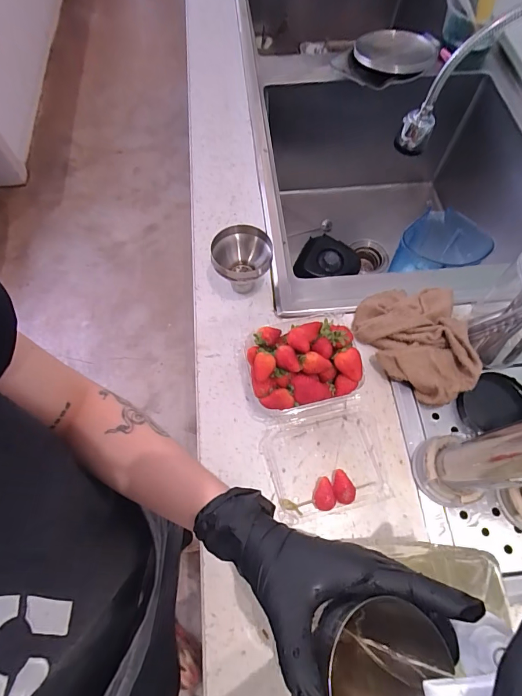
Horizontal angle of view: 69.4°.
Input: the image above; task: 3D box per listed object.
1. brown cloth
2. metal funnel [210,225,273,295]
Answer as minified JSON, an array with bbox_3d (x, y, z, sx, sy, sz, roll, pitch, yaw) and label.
[{"bbox_3d":[0.220,-0.008,0.526,0.151,0.042,0.172,-5,65,-2],"label":"brown cloth"},{"bbox_3d":[-0.026,-0.120,0.556,0.080,0.085,0.083,1,65,1],"label":"metal funnel"}]

